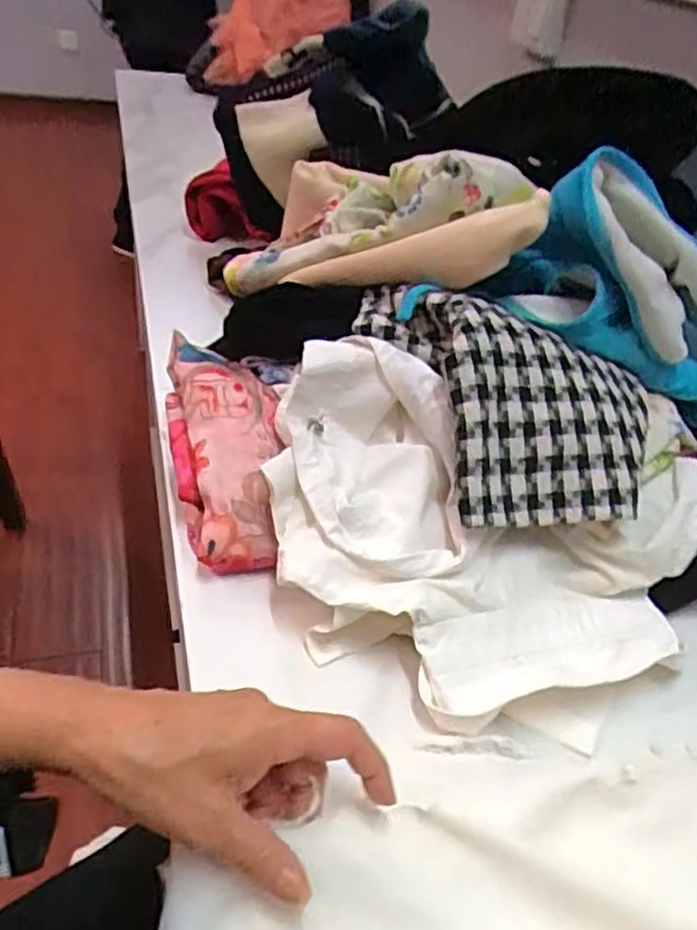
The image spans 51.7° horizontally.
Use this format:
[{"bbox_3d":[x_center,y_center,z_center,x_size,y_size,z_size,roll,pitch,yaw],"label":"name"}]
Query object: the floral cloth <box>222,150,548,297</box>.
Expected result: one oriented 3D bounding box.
[{"bbox_3d":[0.021,-0.187,0.562,0.261,0.086,0.094,7,34,32],"label":"floral cloth"}]

